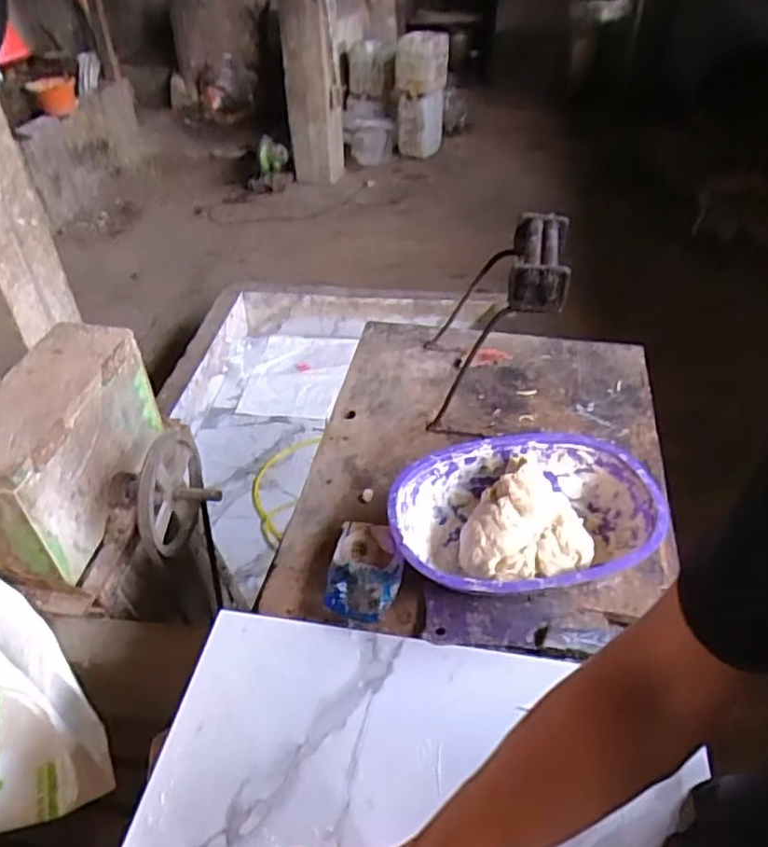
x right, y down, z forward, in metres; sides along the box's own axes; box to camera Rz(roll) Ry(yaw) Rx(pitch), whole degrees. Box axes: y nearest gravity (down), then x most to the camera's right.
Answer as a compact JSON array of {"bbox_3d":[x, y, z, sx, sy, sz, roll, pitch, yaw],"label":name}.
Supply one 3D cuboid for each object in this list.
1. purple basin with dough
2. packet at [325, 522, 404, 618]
[{"bbox_3d":[0.163,0.113,0.766,0.299,0.084,0.210,-8,39,-3],"label":"purple basin with dough"},{"bbox_3d":[-0.022,0.171,0.748,0.085,0.038,0.116,7,40,15],"label":"packet"}]

